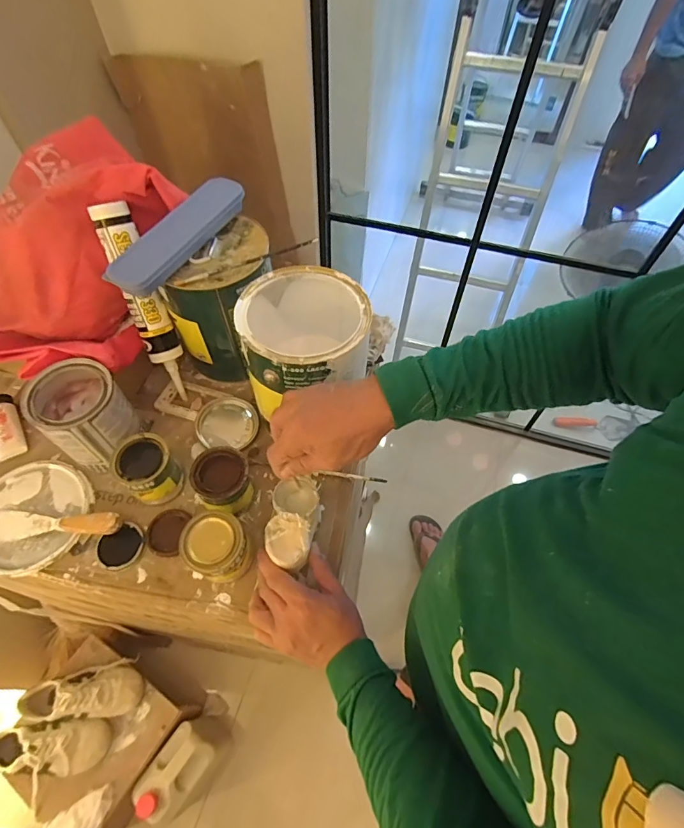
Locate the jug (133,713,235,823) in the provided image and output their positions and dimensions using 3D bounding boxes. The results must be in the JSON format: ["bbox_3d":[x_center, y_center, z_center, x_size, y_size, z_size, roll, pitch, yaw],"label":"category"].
[{"bbox_3d":[-0.359,0.832,1.023,0.114,0.222,0.180,32,63,18],"label":"jug"}]

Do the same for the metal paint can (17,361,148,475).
[{"bbox_3d":[-0.346,0.001,0.588,0.114,0.121,0.102,29,62,17],"label":"metal paint can"}]

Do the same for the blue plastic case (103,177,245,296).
[{"bbox_3d":[-0.212,-0.237,0.565,0.053,0.042,0.229,24,61,14],"label":"blue plastic case"}]

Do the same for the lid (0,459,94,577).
[{"bbox_3d":[-0.422,0.136,0.583,0.143,0.012,0.149,0,58,0],"label":"lid"}]

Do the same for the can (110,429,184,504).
[{"bbox_3d":[-0.258,0.074,0.576,0.069,0.081,0.069,0,58,0],"label":"can"}]

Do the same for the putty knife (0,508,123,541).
[{"bbox_3d":[-0.374,0.145,0.561,0.170,0.020,0.040,4,58,2],"label":"putty knife"}]

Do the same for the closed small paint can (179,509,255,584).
[{"bbox_3d":[-0.149,0.162,0.525,0.068,0.093,0.070,0,58,0],"label":"closed small paint can"}]

